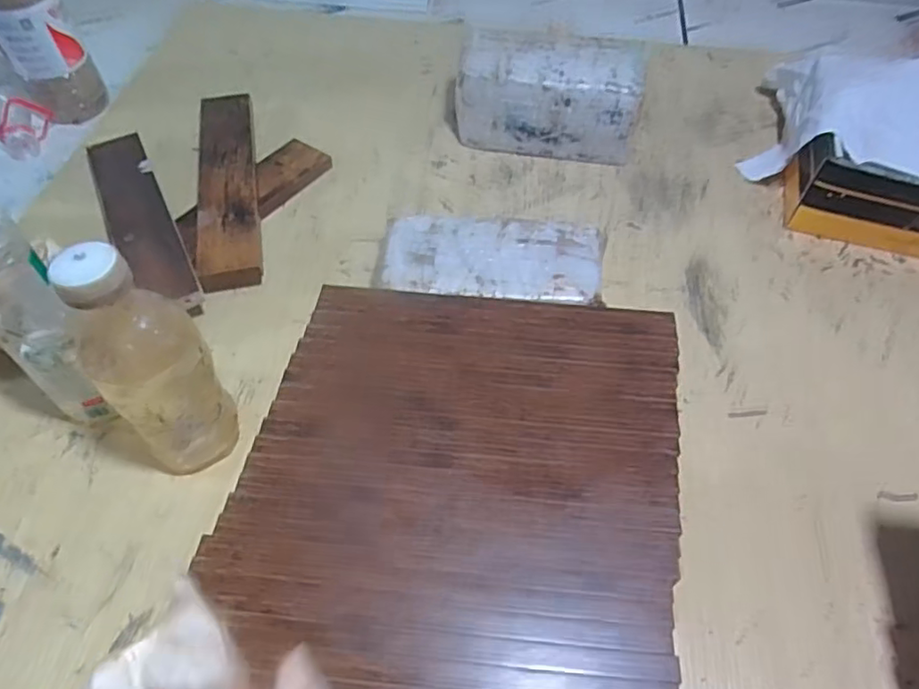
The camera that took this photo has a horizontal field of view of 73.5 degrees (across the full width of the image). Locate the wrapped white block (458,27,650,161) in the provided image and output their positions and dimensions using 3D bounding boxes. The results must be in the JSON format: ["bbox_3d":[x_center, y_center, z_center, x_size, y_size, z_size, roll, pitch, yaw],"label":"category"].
[{"bbox_3d":[0.103,-0.296,0.741,0.217,0.106,0.097,7,54,3],"label":"wrapped white block"}]

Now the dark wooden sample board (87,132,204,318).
[{"bbox_3d":[-0.335,-0.133,0.643,0.060,0.016,0.301,-22,53,-21],"label":"dark wooden sample board"}]

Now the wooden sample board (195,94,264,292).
[{"bbox_3d":[-0.256,-0.181,0.686,0.061,0.024,0.301,-9,54,-10],"label":"wooden sample board"}]

